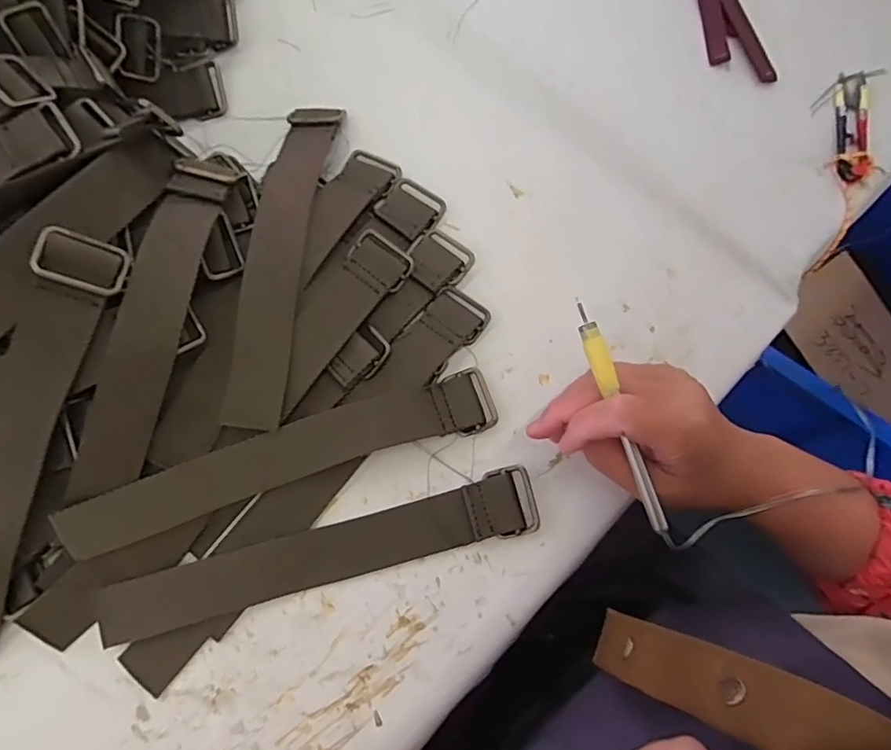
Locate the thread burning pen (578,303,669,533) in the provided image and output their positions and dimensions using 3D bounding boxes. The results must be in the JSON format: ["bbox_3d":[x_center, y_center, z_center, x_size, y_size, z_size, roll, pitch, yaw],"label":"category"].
[{"bbox_3d":[0.098,0.025,0.319,0.011,0.007,0.132,-22,94,-5],"label":"thread burning pen"}]

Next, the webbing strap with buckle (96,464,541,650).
[{"bbox_3d":[-0.075,0.111,0.361,0.268,0.013,0.038,-14,76,-4],"label":"webbing strap with buckle"}]

